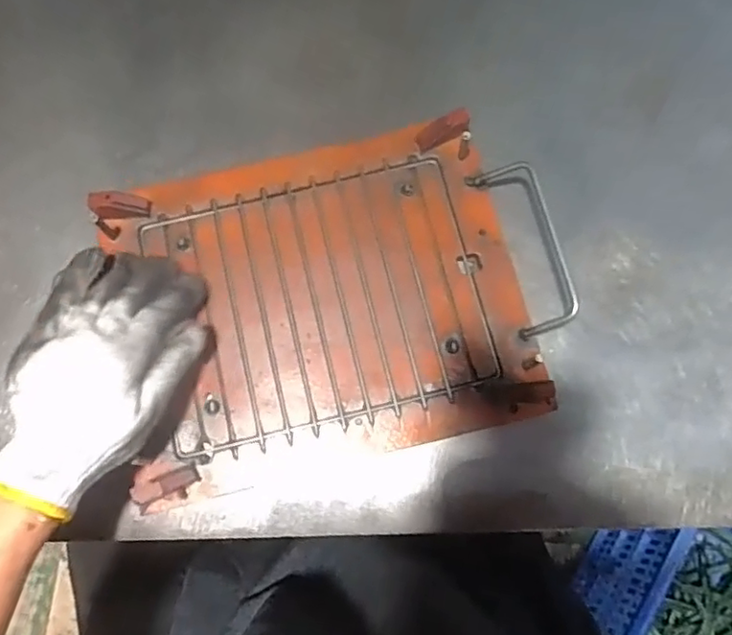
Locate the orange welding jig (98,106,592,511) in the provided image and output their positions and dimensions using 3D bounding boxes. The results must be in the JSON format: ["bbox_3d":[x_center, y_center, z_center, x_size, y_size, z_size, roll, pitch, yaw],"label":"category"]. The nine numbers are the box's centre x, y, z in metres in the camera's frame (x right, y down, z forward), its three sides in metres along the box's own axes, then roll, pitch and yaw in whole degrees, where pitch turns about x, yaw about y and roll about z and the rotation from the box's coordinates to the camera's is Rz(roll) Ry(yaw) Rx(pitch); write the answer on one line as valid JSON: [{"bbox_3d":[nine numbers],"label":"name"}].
[{"bbox_3d":[-0.020,-0.014,0.454,0.323,0.032,0.228,-13,75,-2],"label":"orange welding jig"}]

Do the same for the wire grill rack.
[{"bbox_3d":[-0.004,-0.019,0.458,0.298,0.020,0.187,-14,75,-2],"label":"wire grill rack"}]

